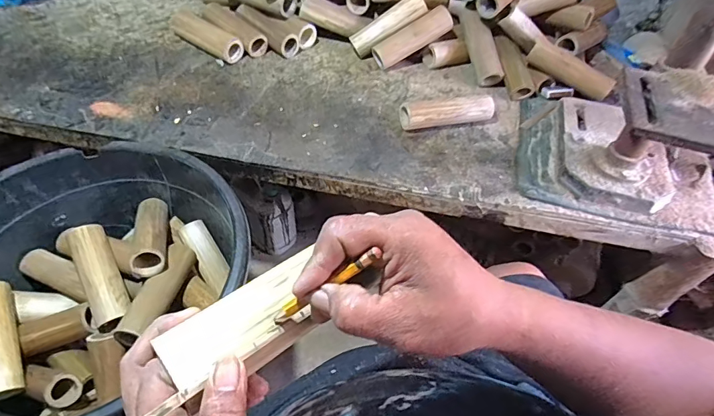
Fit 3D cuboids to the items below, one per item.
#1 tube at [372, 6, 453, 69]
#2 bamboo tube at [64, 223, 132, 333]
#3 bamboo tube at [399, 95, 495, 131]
[{"bbox_3d":[0.123,-0.375,0.941,0.184,0.045,0.051,-29,53,8],"label":"tube"},{"bbox_3d":[-0.436,0.114,0.722,0.057,0.046,0.189,-22,72,-21],"label":"bamboo tube"},{"bbox_3d":[0.179,-0.190,0.828,0.184,0.051,0.052,-9,51,-11],"label":"bamboo tube"}]

